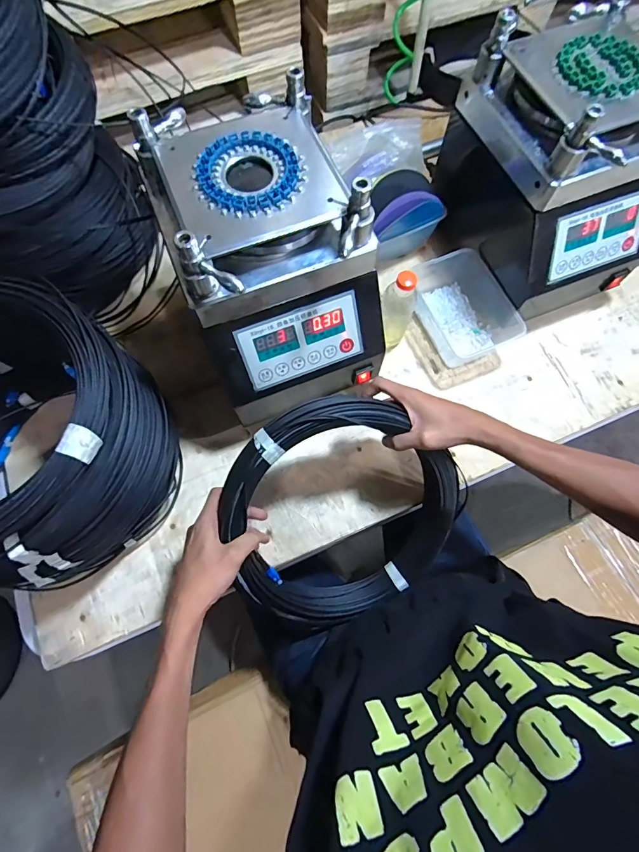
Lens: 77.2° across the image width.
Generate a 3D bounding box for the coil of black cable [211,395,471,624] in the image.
[{"bbox_3d":[0.029,0.108,0.514,0.305,0.047,0.290,-5,110,-14],"label":"coil of black cable"}]

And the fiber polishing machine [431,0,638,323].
[{"bbox_3d":[0.334,-0.351,0.578,0.205,0.287,0.274,-22,73,-7],"label":"fiber polishing machine"}]

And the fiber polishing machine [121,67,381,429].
[{"bbox_3d":[-0.060,-0.201,0.518,0.211,0.249,0.279,-21,73,-7],"label":"fiber polishing machine"}]

